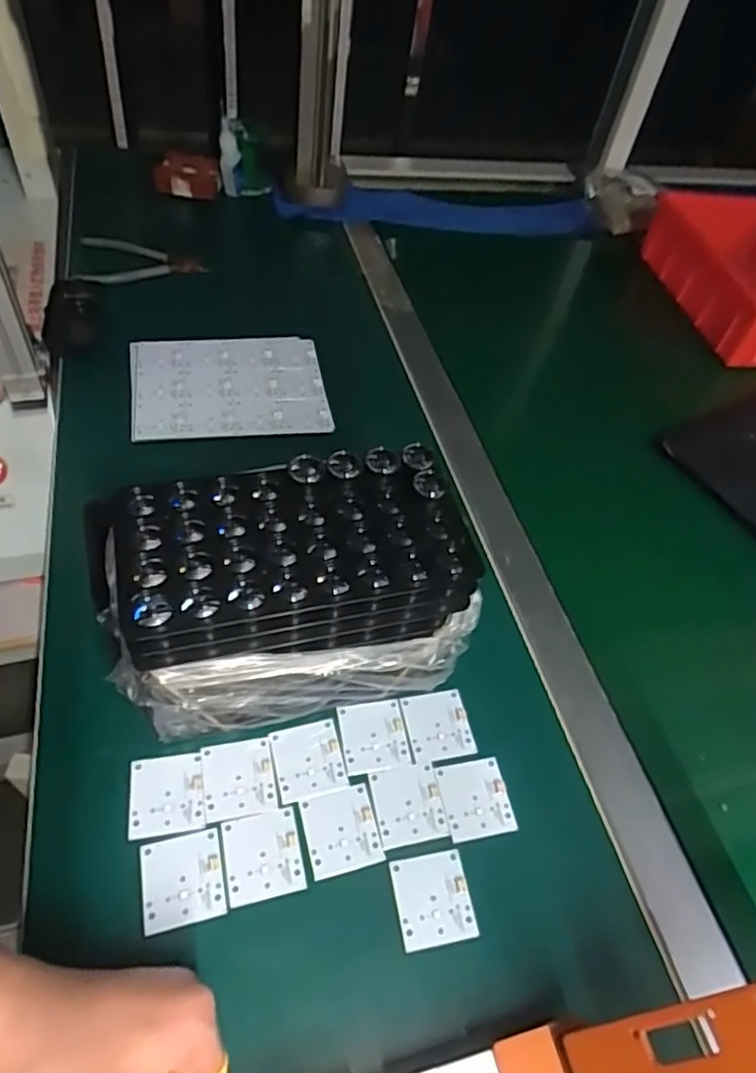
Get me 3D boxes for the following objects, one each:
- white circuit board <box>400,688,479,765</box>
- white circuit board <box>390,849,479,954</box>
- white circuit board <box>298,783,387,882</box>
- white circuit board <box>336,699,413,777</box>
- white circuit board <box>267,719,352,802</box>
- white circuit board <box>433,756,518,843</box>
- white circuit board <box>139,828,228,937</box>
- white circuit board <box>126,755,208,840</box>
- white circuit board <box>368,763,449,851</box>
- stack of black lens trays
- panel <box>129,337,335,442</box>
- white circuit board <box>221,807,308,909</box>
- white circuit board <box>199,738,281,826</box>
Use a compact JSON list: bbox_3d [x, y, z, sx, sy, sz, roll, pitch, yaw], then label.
[{"bbox_3d":[0.042,0.130,0.450,0.045,0.004,0.047,-6,52,-14],"label":"white circuit board"},{"bbox_3d":[0.033,0.214,0.383,0.043,0.004,0.047,-5,52,-13],"label":"white circuit board"},{"bbox_3d":[-0.023,0.182,0.401,0.044,0.004,0.047,-9,53,-16],"label":"white circuit board"},{"bbox_3d":[-0.003,0.135,0.441,0.044,0.004,0.047,-4,52,-12],"label":"white circuit board"},{"bbox_3d":[-0.046,0.146,0.425,0.045,0.004,0.046,-8,53,-16],"label":"white circuit board"},{"bbox_3d":[0.064,0.171,0.424,0.043,0.004,0.047,-6,52,-14],"label":"white circuit board"},{"bbox_3d":[-0.113,0.198,0.374,0.044,0.004,0.047,-8,53,-15],"label":"white circuit board"},{"bbox_3d":[-0.131,0.159,0.402,0.044,0.004,0.048,-4,52,-13],"label":"white circuit board"},{"bbox_3d":[0.019,0.171,0.416,0.044,0.004,0.047,-6,52,-14],"label":"white circuit board"},{"bbox_3d":[-0.057,0.044,0.412,0.220,0.152,0.112,-6,52,-14],"label":"stack of black lens trays"},{"bbox_3d":[-0.145,-0.152,0.630,0.179,0.007,0.155,-6,52,-14],"label":"panel"},{"bbox_3d":[-0.069,0.191,0.388,0.045,0.004,0.047,-8,53,-15],"label":"white circuit board"},{"bbox_3d":[-0.088,0.153,0.412,0.045,0.004,0.047,-8,53,-15],"label":"white circuit board"}]

